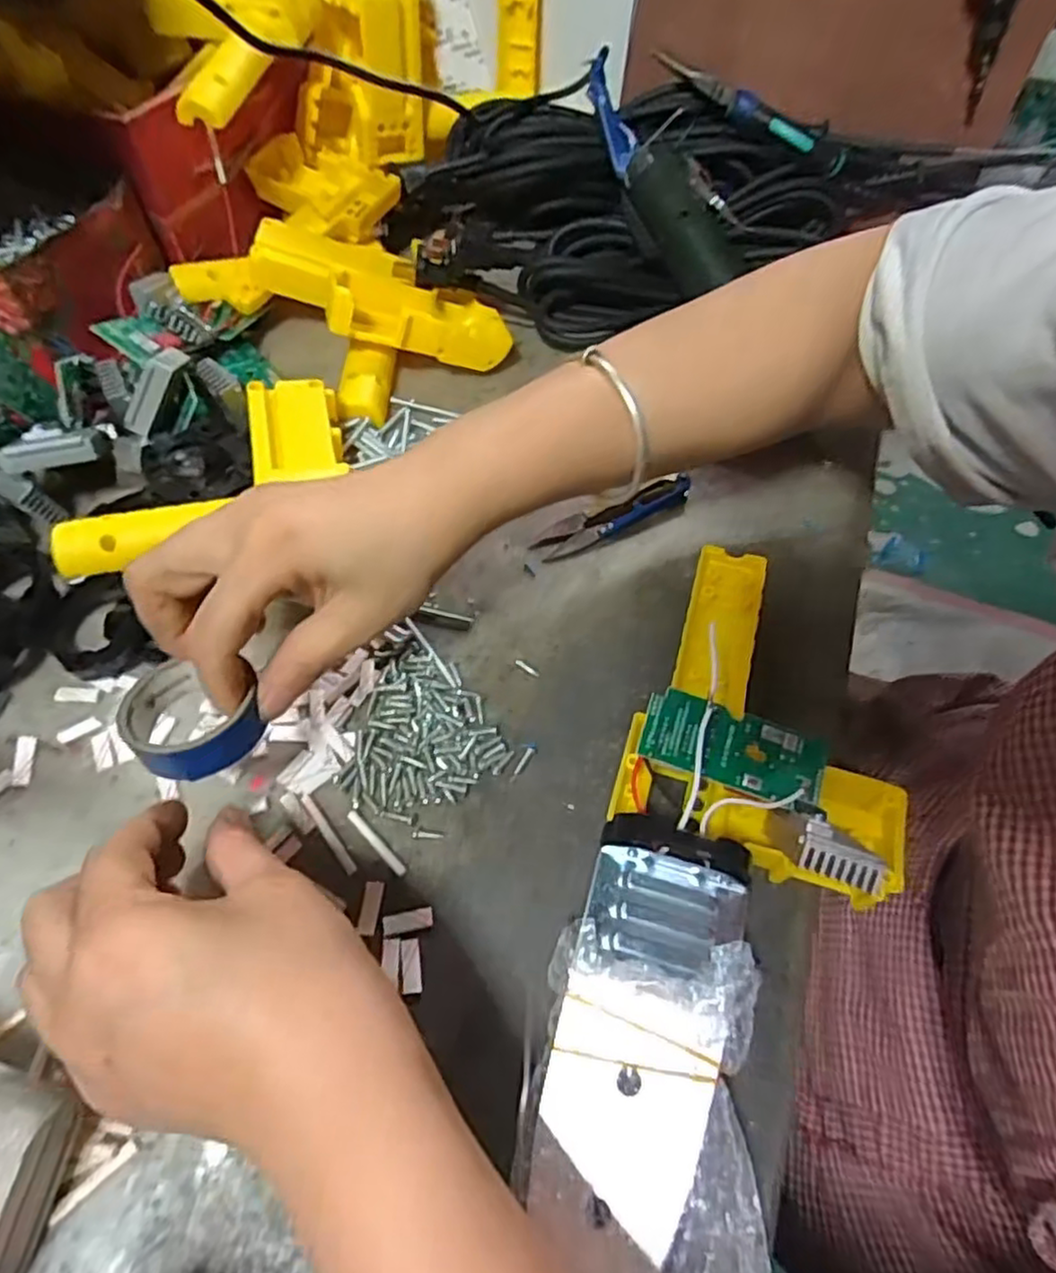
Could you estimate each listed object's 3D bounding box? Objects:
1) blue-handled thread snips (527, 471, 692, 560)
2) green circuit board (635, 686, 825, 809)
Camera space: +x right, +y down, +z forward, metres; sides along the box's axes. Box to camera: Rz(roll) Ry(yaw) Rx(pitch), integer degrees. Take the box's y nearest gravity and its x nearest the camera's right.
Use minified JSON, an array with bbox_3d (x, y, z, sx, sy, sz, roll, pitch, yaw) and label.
[{"bbox_3d":[0.050,-0.071,0.399,0.097,0.011,0.022,-24,61,-16],"label":"blue-handled thread snips"},{"bbox_3d":[0.088,0.047,0.292,0.077,0.005,0.033,18,69,2],"label":"green circuit board"}]

